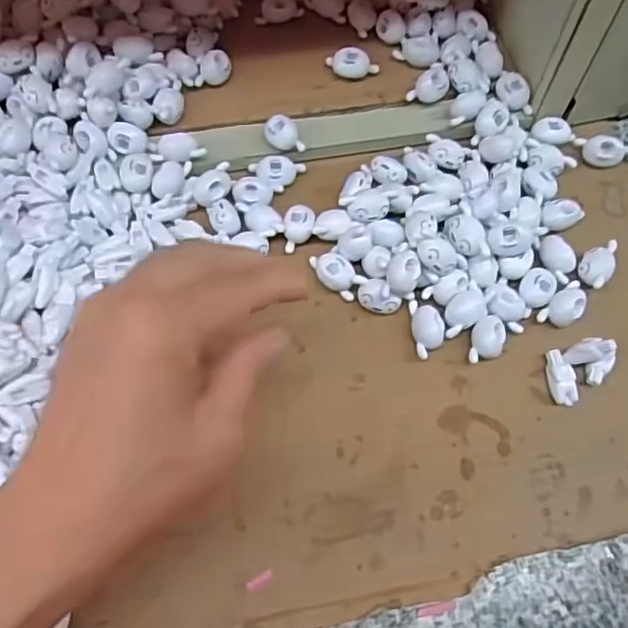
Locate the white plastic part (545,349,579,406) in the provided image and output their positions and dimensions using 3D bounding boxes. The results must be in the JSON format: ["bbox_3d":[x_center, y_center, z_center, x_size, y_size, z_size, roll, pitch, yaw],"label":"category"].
[{"bbox_3d":[0.130,0.033,0.312,0.013,0.008,0.028,-2,60,-2],"label":"white plastic part"}]

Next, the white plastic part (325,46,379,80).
[{"bbox_3d":[0.025,-0.163,0.385,0.034,0.015,0.013,8,60,3],"label":"white plastic part"}]

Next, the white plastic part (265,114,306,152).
[{"bbox_3d":[-0.018,-0.110,0.362,0.023,0.014,0.017,-1,60,-1],"label":"white plastic part"}]

